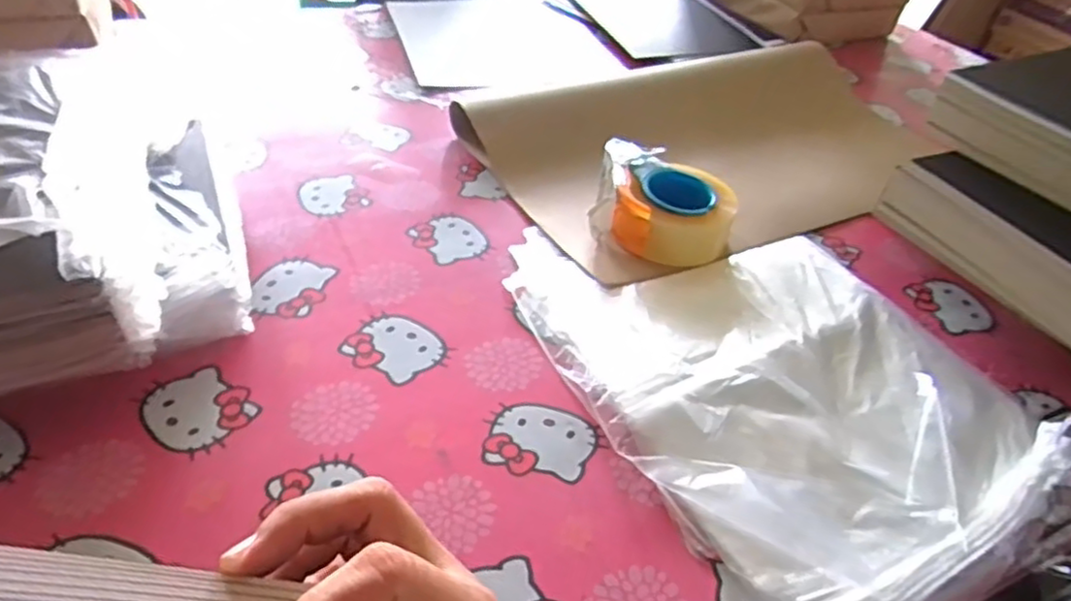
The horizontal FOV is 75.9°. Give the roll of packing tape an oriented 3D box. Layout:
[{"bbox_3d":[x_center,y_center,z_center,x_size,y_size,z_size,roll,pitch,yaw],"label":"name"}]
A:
[{"bbox_3d":[0.136,-0.100,0.735,0.145,0.054,0.136,3,42,-3],"label":"roll of packing tape"}]

